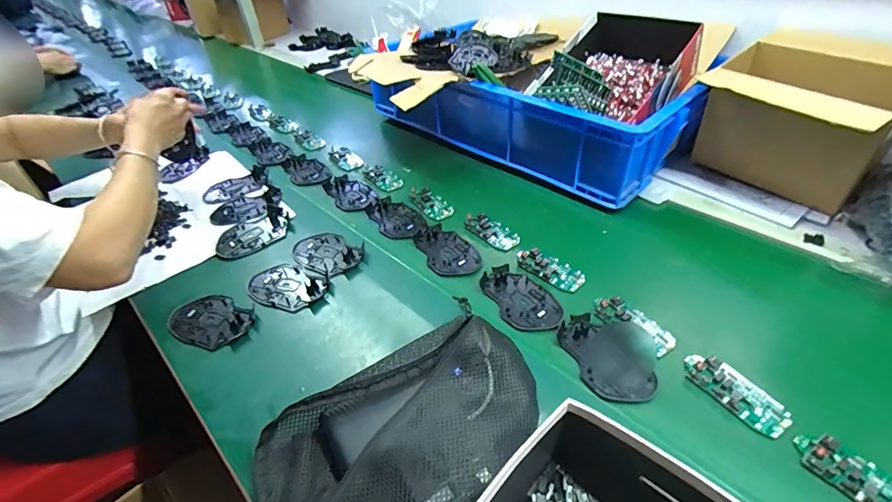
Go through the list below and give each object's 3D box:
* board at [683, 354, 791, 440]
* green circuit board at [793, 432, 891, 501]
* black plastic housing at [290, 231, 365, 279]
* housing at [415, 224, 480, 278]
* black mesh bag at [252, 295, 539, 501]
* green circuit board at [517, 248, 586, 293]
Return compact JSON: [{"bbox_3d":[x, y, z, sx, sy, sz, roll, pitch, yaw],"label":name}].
[{"bbox_3d":[0.294,0.141,0.438,0.047,0.006,0.099,-27,45,-25],"label":"board"},{"bbox_3d":[0.359,0.196,0.366,0.045,0.012,0.098,-29,47,-27],"label":"green circuit board"},{"bbox_3d":[-0.178,0.005,0.642,0.107,0.015,0.081,16,44,22],"label":"black plastic housing"},{"bbox_3d":[0.003,0.000,0.638,0.073,0.013,0.114,-19,43,-17],"label":"housing"},{"bbox_3d":[-0.032,0.175,0.392,0.268,0.058,0.176,-27,46,-25],"label":"black mesh bag"},{"bbox_3d":[0.144,0.023,0.592,0.045,0.007,0.095,-32,48,-29],"label":"green circuit board"}]

